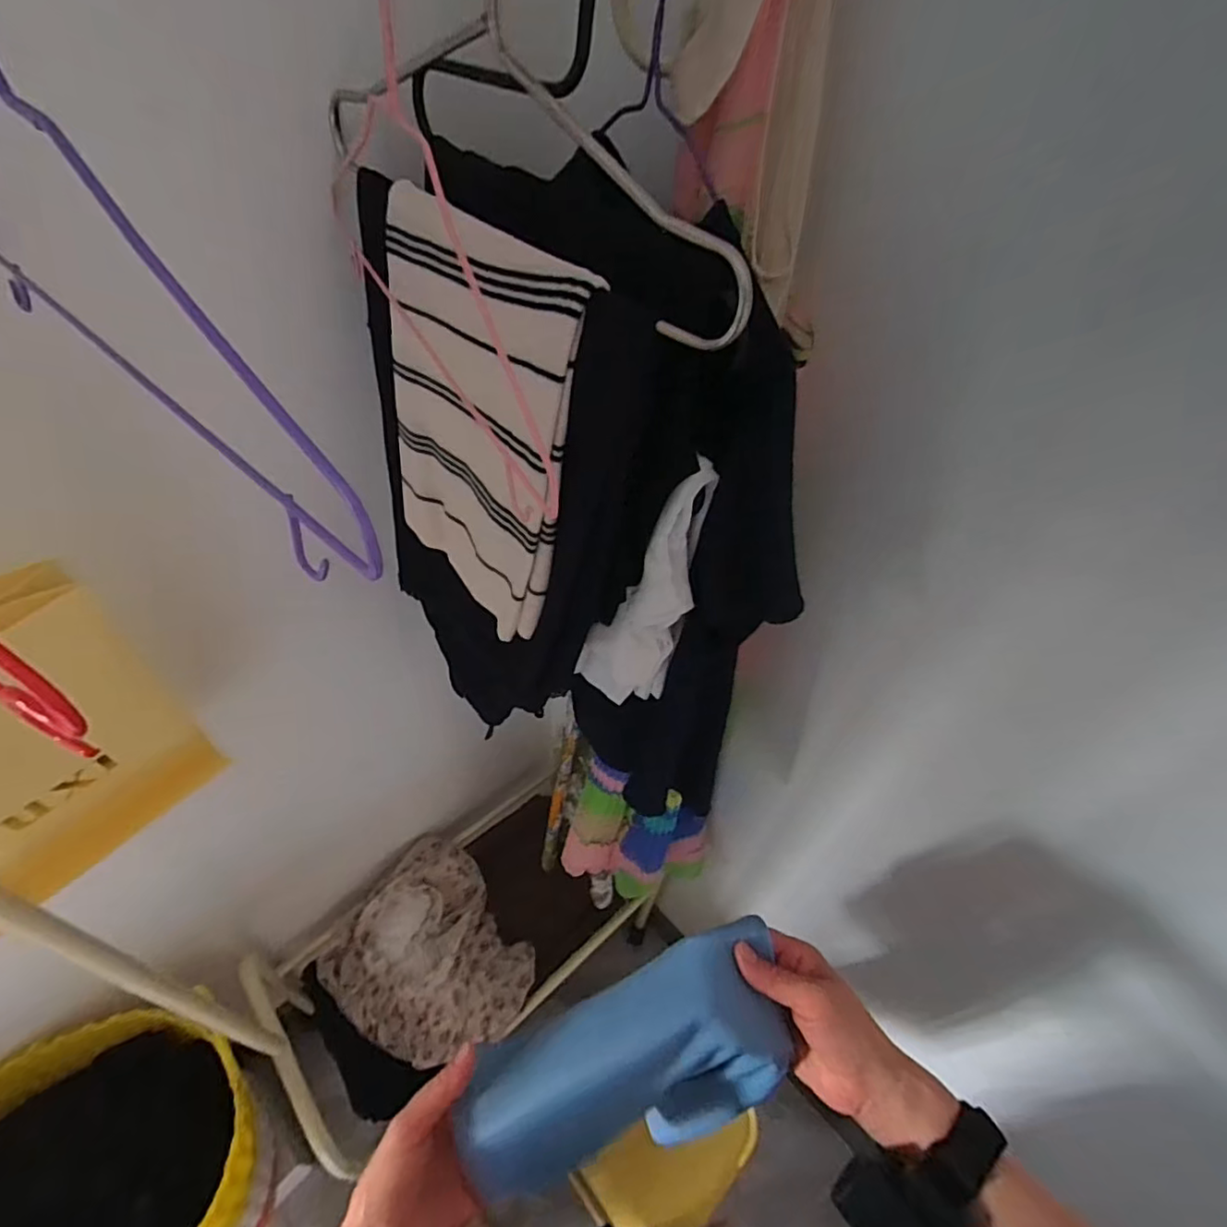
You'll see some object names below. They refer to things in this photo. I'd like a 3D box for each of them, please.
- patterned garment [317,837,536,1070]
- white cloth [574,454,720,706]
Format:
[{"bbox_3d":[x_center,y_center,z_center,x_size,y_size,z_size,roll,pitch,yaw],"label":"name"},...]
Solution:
[{"bbox_3d":[-0.303,0.600,1.046,0.329,0.054,0.296,26,48,18],"label":"patterned garment"},{"bbox_3d":[0.019,-0.001,0.503,0.086,0.277,0.041,7,45,0],"label":"white cloth"}]

